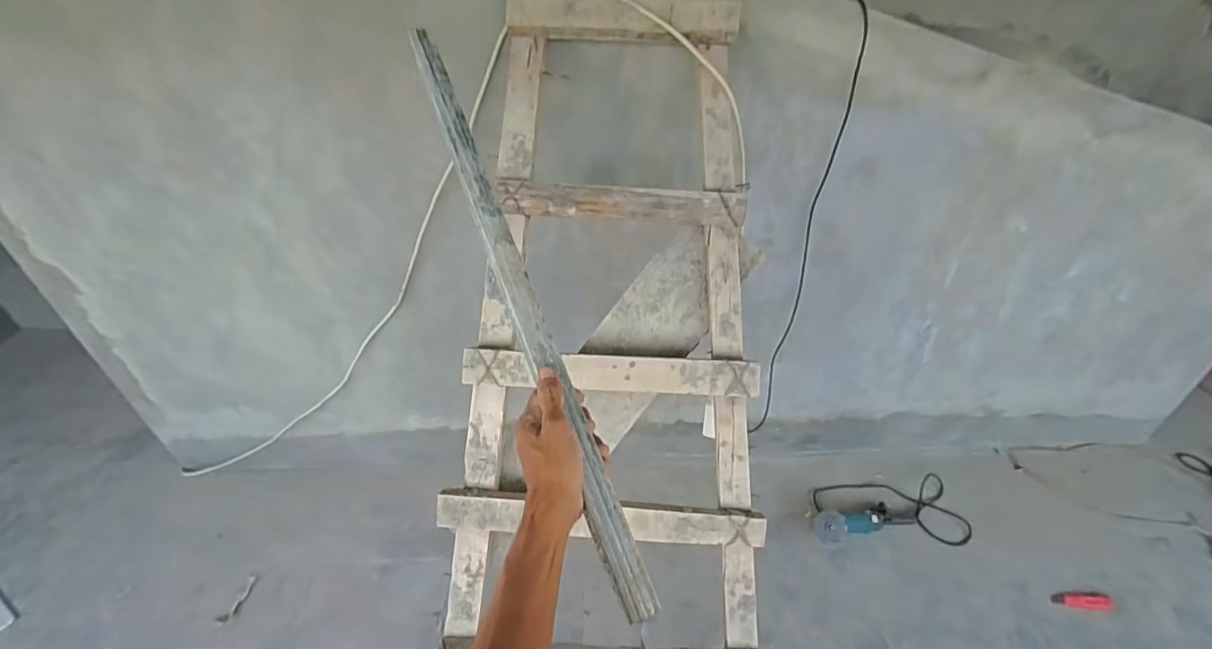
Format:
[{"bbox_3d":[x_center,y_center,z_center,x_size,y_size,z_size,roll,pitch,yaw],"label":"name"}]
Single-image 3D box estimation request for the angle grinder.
[{"bbox_3d":[0.875,0.570,1.611,0.502,0.103,0.245,-4,38,-4],"label":"angle grinder"}]

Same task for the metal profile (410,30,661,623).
[{"bbox_3d":[-0.104,-0.064,0.546,0.035,0.010,0.706,-17,69,-18],"label":"metal profile"}]

